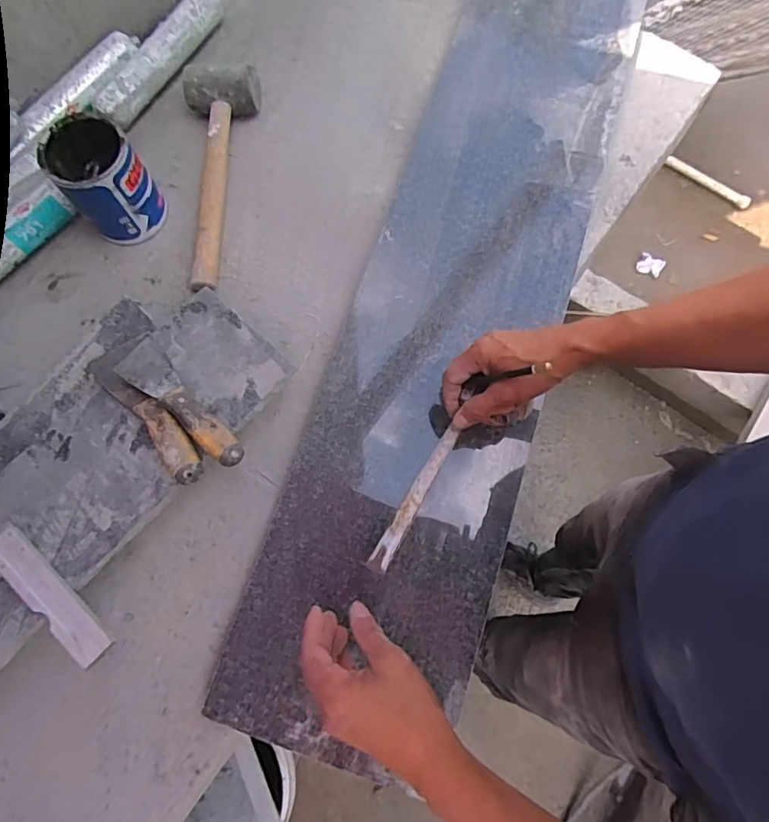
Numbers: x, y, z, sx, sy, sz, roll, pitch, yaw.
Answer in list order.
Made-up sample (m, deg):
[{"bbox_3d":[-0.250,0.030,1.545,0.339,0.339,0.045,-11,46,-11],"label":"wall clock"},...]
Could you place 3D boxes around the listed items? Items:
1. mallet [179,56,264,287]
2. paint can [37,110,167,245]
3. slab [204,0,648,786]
[{"bbox_3d":[-0.215,-0.318,0.697,0.097,0.056,0.316,-5,76,-3],"label":"mallet"},{"bbox_3d":[-0.351,-0.289,0.659,0.102,0.118,0.108,-34,79,-9],"label":"paint can"},{"bbox_3d":[0.141,-0.246,0.705,0.265,0.028,1.254,20,74,4],"label":"slab"}]

